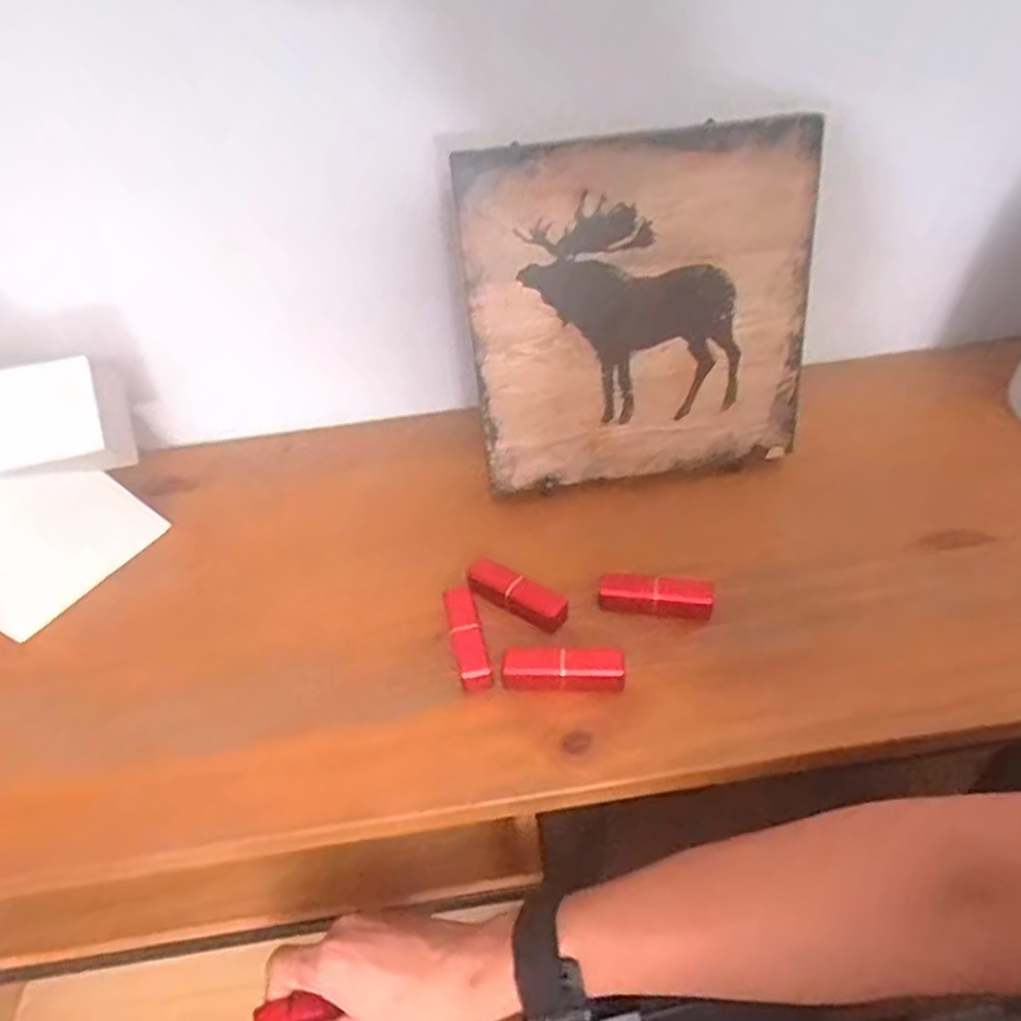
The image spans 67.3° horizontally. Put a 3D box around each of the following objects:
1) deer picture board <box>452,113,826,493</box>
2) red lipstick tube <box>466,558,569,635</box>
[{"bbox_3d":[0.097,-0.144,0.575,0.253,0.254,0.031,-7,31,-3],"label":"deer picture board"},{"bbox_3d":[0.005,0.061,0.546,0.080,0.024,0.021,24,49,28],"label":"red lipstick tube"}]

